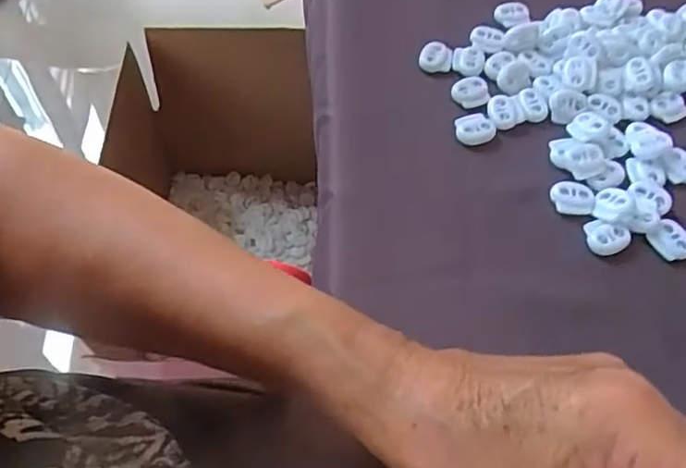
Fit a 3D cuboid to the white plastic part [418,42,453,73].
[{"bbox_3d":[0.056,-0.108,0.375,0.019,0.006,0.020,11,61,4],"label":"white plastic part"}]

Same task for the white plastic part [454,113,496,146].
[{"bbox_3d":[0.074,-0.059,0.348,0.022,0.005,0.022,0,70,-1],"label":"white plastic part"}]

